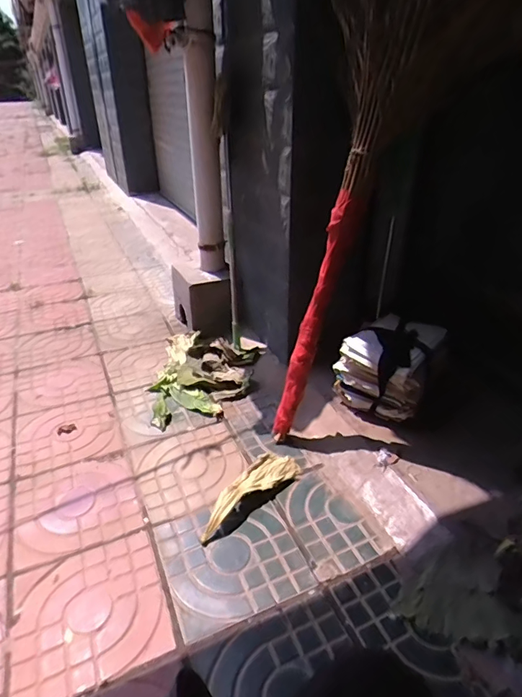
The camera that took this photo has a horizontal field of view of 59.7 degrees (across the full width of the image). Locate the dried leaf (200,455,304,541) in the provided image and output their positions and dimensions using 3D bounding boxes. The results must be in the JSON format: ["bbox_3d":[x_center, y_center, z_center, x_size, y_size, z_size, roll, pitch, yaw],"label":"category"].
[{"bbox_3d":[-0.044,0.353,1.181,0.315,0.055,0.118,-25,36,-27],"label":"dried leaf"}]

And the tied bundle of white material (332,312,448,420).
[{"bbox_3d":[0.373,0.050,1.329,0.245,0.213,0.209,20,36,30],"label":"tied bundle of white material"}]

